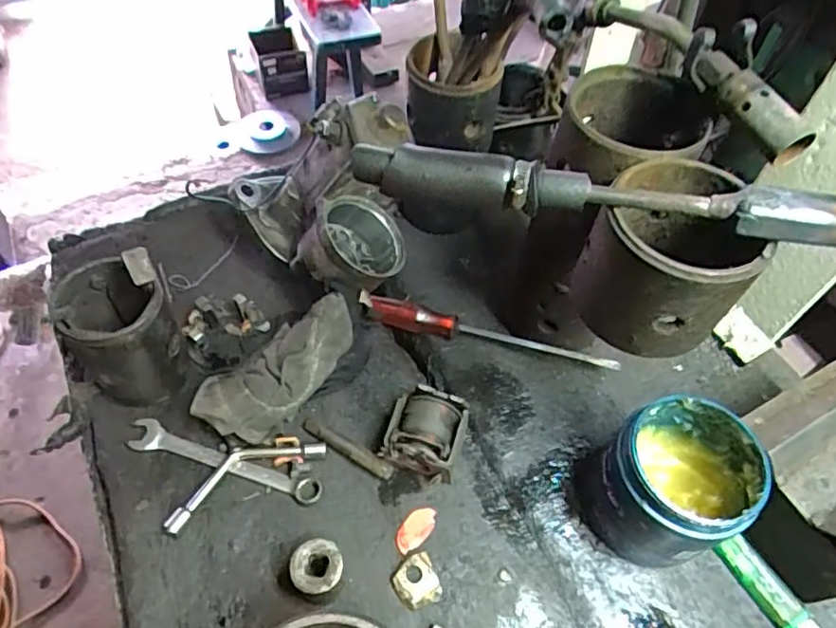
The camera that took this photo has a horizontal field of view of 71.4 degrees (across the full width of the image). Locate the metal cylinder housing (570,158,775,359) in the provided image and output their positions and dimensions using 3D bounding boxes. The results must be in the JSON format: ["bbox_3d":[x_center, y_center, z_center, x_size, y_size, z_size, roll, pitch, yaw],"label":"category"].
[{"bbox_3d":[0.146,-0.032,0.337,0.083,0.093,0.086,1,55,-2],"label":"metal cylinder housing"}]

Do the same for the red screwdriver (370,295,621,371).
[{"bbox_3d":[0.063,0.021,0.518,0.218,0.023,0.023,14,56,10],"label":"red screwdriver"}]

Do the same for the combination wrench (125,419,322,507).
[{"bbox_3d":[-0.154,0.117,0.465,0.166,0.007,0.023,14,55,10],"label":"combination wrench"}]

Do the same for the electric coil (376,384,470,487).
[{"bbox_3d":[0.006,0.094,0.457,0.058,0.046,0.060,15,56,10],"label":"electric coil"}]

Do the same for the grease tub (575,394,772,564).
[{"bbox_3d":[0.174,0.117,0.406,0.095,0.100,0.090,0,54,0],"label":"grease tub"}]

